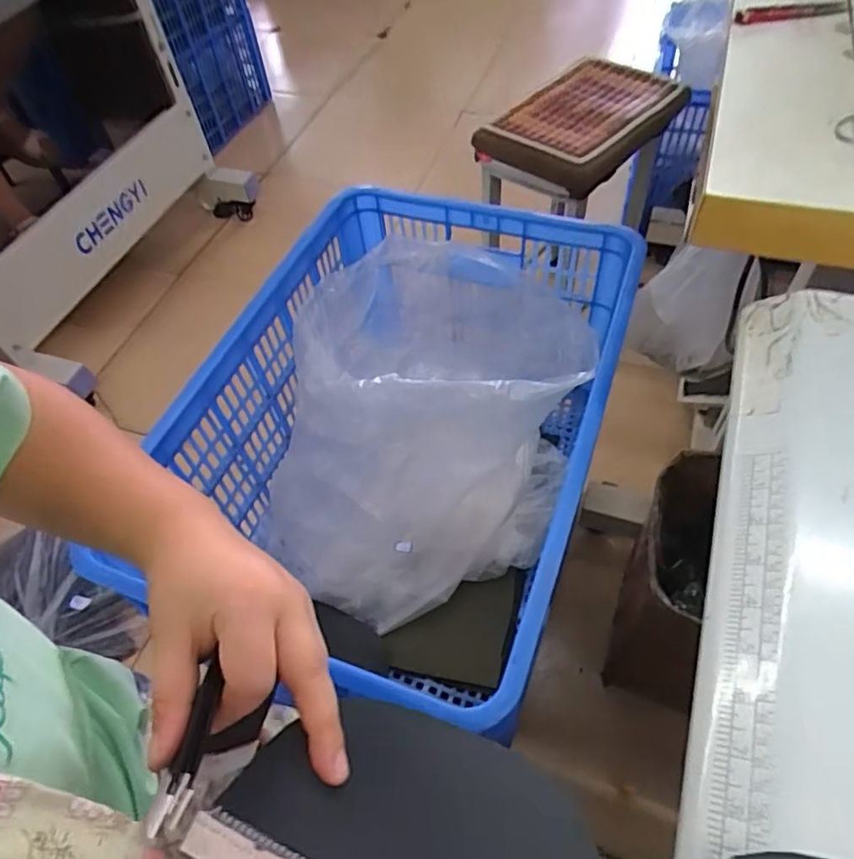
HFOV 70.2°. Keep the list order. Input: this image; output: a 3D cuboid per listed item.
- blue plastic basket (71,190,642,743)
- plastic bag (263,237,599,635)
[{"bbox_3d":[-0.019,0.001,0.755,0.421,0.273,0.523,12,57,14],"label":"blue plastic basket"},{"bbox_3d":[0.001,-0.028,0.785,0.358,0.251,0.444,0,55,5],"label":"plastic bag"}]

